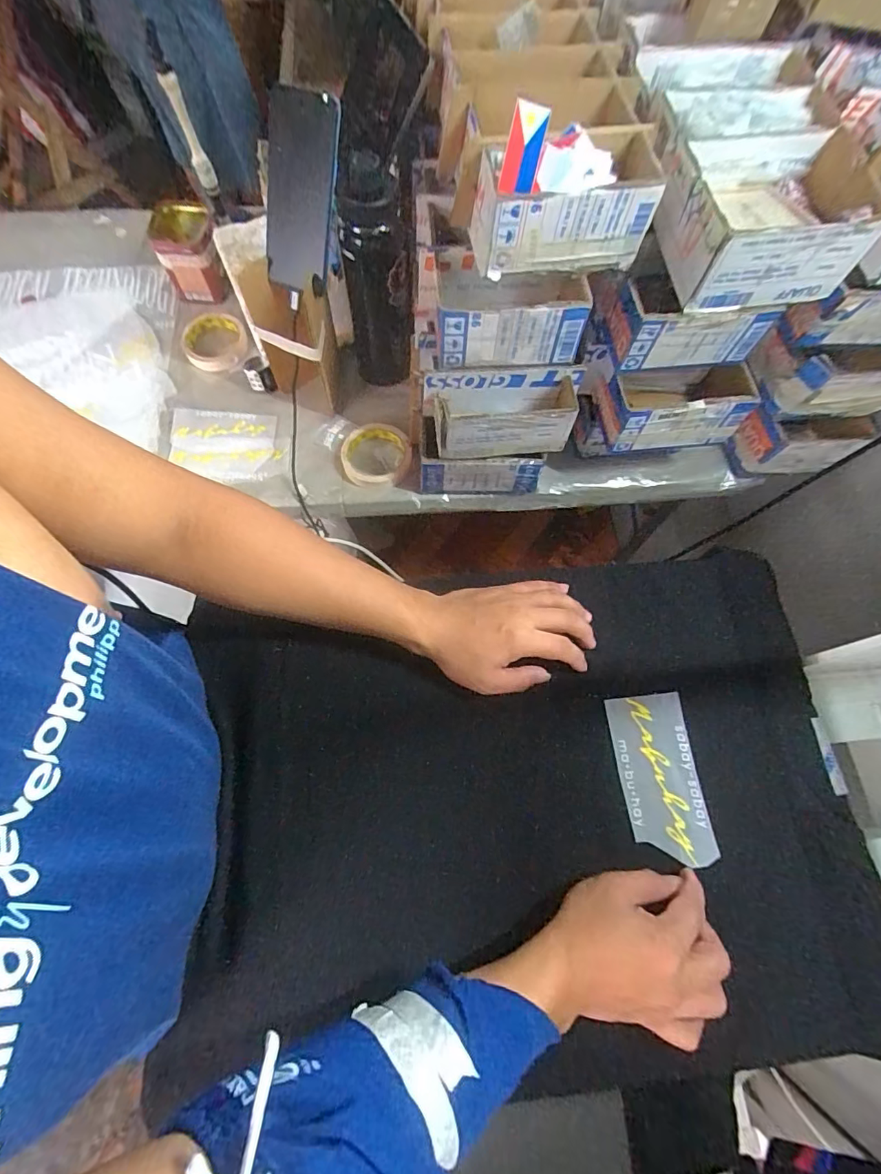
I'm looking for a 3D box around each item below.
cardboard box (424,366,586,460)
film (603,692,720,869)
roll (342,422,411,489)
[{"bbox_3d":[0.075,-0.203,0.569,0.181,0.080,0.072,-4,70,-4],"label":"cardboard box"},{"bbox_3d":[0.192,0.165,0.425,0.067,0.006,0.135,-7,71,0],"label":"film"},{"bbox_3d":[-0.088,-0.179,0.666,0.095,0.025,0.089,1,70,-2],"label":"roll"}]

